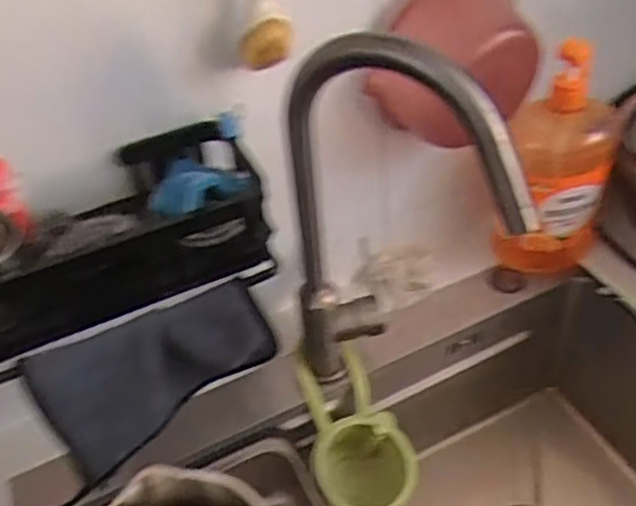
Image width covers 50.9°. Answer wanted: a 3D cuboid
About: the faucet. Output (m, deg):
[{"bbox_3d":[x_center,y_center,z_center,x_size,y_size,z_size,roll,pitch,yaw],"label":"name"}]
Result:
[{"bbox_3d":[0.066,0.002,0.551,0.207,0.372,0.054,21,49,27],"label":"faucet"}]

